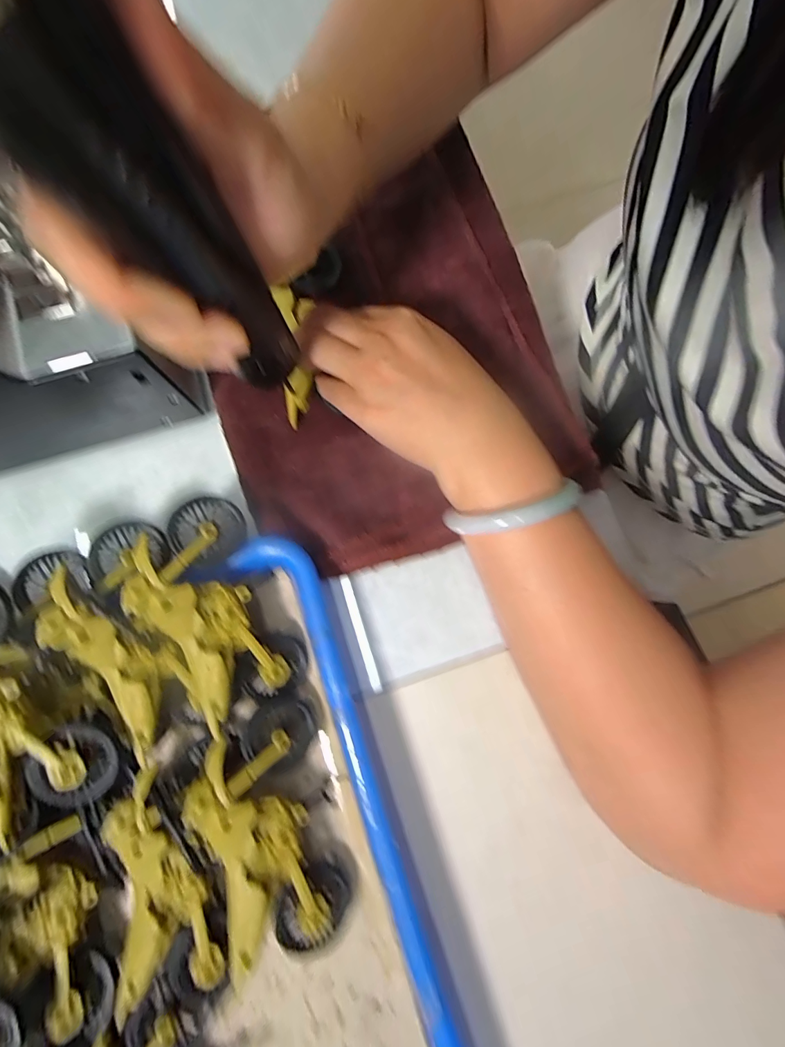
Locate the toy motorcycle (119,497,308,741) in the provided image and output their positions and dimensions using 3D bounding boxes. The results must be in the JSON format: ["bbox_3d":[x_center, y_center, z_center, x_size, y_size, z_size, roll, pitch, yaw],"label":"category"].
[{"bbox_3d":[-0.092,0.047,0.216,0.056,0.029,0.112,-23,98,-5],"label":"toy motorcycle"}]

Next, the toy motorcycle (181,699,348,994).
[{"bbox_3d":[-0.062,0.155,0.210,0.058,0.040,0.113,-15,80,-4],"label":"toy motorcycle"}]

